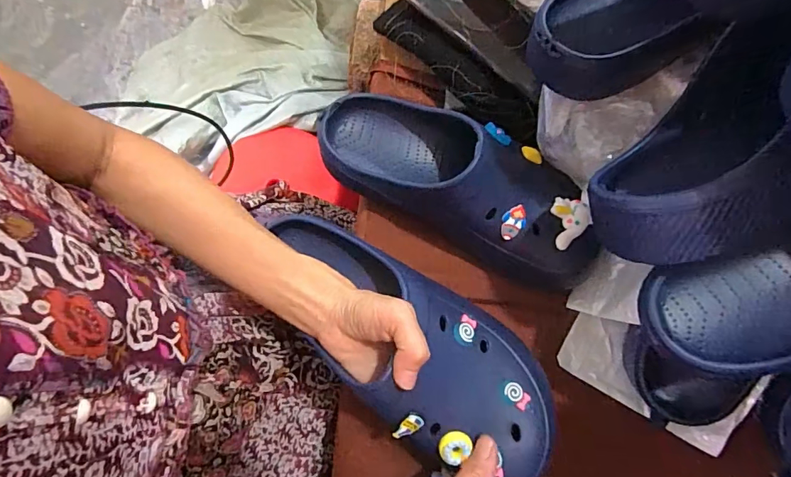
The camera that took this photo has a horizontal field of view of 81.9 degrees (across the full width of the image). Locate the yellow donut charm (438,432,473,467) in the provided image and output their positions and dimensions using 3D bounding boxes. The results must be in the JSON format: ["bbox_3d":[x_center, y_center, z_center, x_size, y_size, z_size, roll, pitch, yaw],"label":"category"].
[{"bbox_3d":[0.043,0.151,0.330,0.024,0.004,0.021,-25,78,-5],"label":"yellow donut charm"}]

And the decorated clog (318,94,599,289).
[{"bbox_3d":[0.053,-0.054,0.390,0.261,0.080,0.101,27,79,7],"label":"decorated clog"}]

